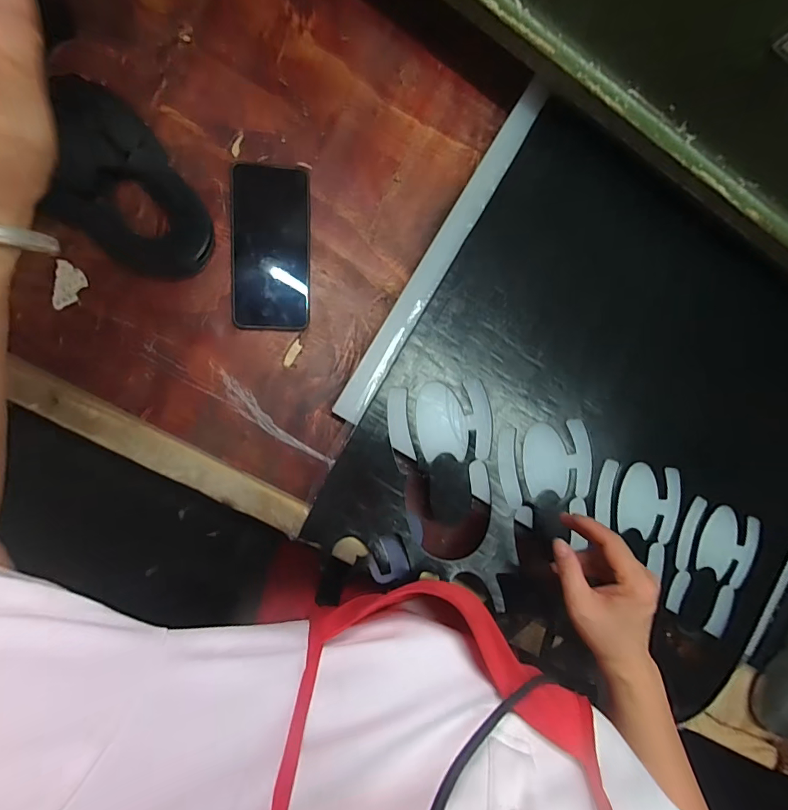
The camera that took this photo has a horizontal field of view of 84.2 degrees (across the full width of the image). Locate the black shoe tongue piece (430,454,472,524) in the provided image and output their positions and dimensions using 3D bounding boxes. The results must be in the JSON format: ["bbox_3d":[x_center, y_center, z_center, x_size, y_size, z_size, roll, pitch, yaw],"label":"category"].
[{"bbox_3d":[0.059,0.090,0.462,0.047,0.007,0.076,-14,95,-8],"label":"black shoe tongue piece"}]

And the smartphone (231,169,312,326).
[{"bbox_3d":[-0.124,-0.157,0.439,0.075,0.015,0.156,1,91,-11],"label":"smartphone"}]

